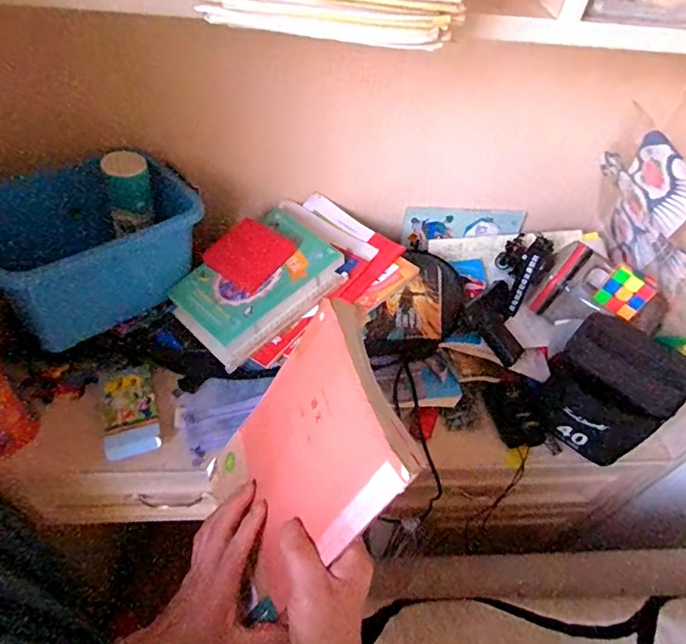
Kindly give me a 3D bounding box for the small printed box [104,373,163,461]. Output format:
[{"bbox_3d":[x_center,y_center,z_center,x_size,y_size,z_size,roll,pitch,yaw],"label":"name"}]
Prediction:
[{"bbox_3d":[-0.293,0.122,0.670,0.069,0.019,0.124,-15,52,-19],"label":"small printed box"}]

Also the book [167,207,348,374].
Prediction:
[{"bbox_3d":[-0.123,-0.058,0.704,0.229,0.024,0.175,-41,63,-16],"label":"book"}]

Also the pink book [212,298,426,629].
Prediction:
[{"bbox_3d":[-0.041,0.119,0.414,0.018,0.236,0.175,14,35,-32],"label":"pink book"}]

